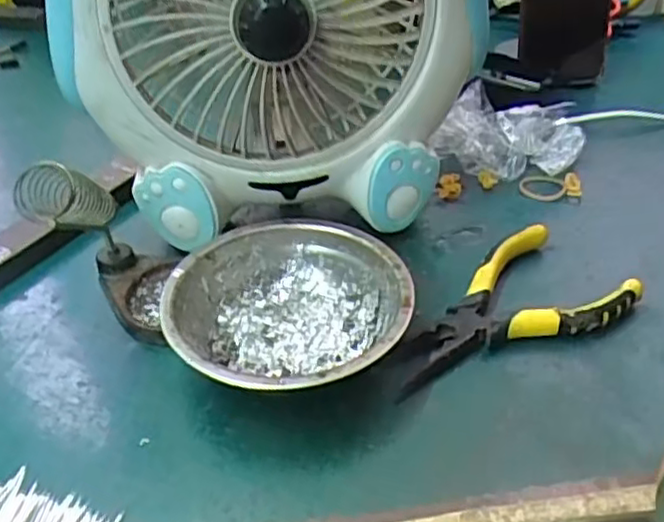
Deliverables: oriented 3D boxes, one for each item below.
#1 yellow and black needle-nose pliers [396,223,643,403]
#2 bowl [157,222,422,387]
[{"bbox_3d":[0.092,0.030,0.374,0.138,0.029,0.071,-23,43,-25],"label":"yellow and black needle-nose pliers"},{"bbox_3d":[-0.022,0.032,0.365,0.121,0.046,0.115,-1,38,1],"label":"bowl"}]

